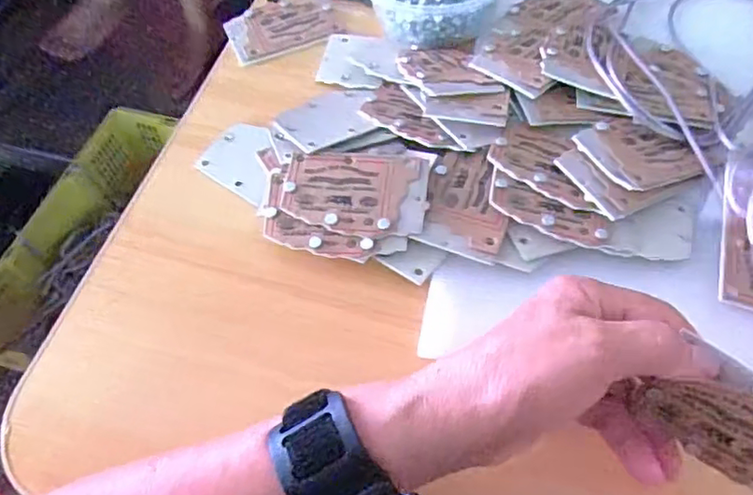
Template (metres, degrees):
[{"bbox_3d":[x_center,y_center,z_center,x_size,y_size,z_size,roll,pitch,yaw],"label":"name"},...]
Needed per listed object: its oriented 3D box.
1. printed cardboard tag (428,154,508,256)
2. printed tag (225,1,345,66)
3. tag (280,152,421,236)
[{"bbox_3d":[0.053,-0.029,0.361,0.044,0.006,0.069,3,59,4],"label":"printed cardboard tag"},{"bbox_3d":[-0.075,-0.173,0.479,0.083,0.004,0.058,-22,62,-12],"label":"printed tag"},{"bbox_3d":[-0.017,-0.033,0.362,0.077,0.007,0.052,8,59,6],"label":"tag"}]

